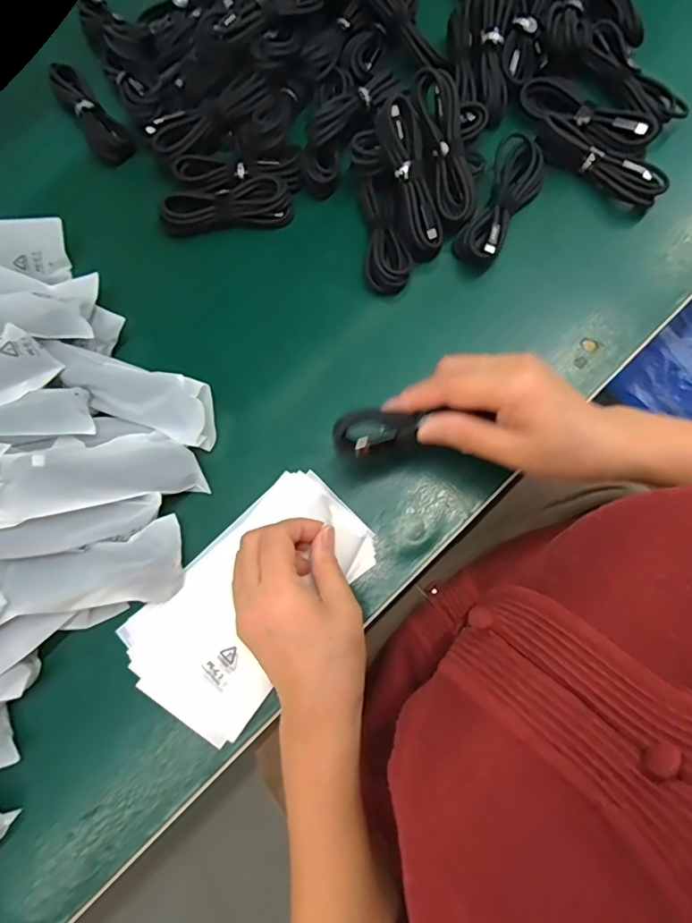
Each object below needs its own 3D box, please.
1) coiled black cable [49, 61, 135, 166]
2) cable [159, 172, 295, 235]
[{"bbox_3d":[-0.226,-0.306,0.455,0.032,0.020,0.100,-37,80,-6],"label":"coiled black cable"},{"bbox_3d":[-0.099,-0.213,0.431,0.106,0.020,0.035,-9,78,-1],"label":"cable"}]

